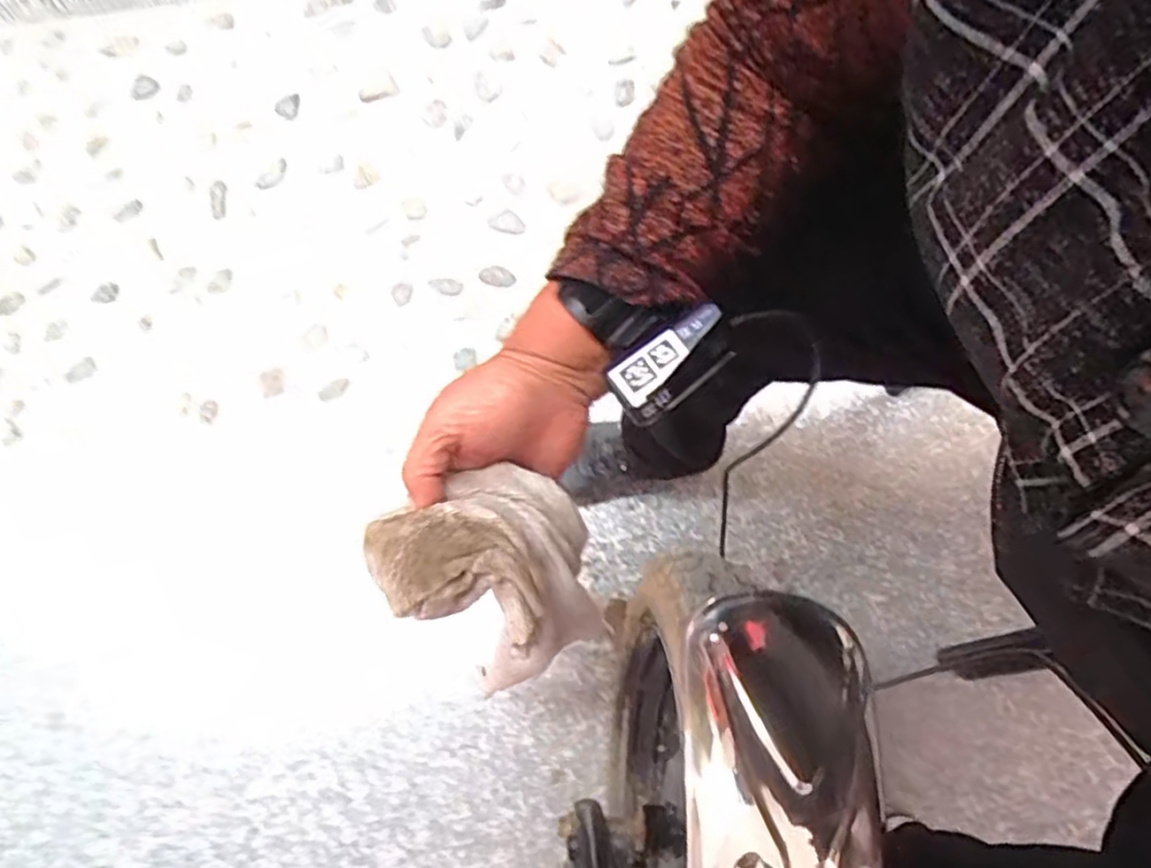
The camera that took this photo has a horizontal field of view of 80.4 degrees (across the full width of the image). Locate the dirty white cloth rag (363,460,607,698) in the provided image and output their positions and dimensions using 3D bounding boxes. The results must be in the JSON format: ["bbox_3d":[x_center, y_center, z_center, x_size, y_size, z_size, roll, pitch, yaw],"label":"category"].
[{"bbox_3d":[-0.040,0.072,0.363,0.102,0.063,0.104,-35,72,-12],"label":"dirty white cloth rag"}]

